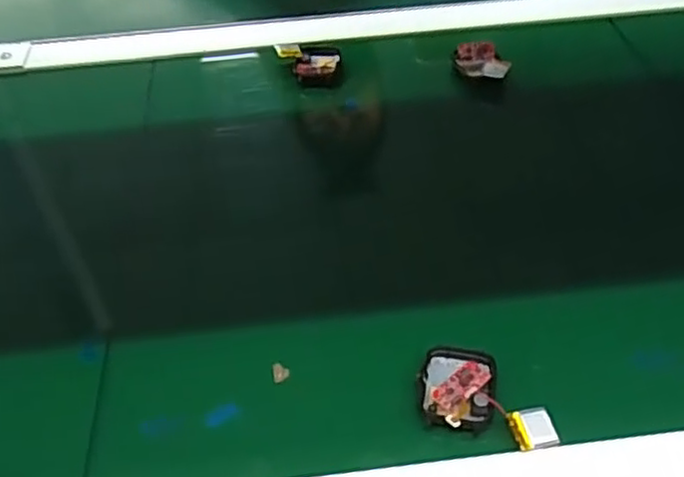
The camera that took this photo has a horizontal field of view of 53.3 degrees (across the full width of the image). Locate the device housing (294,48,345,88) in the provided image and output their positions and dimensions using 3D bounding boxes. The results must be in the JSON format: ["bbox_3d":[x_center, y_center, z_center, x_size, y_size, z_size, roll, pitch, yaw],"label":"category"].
[{"bbox_3d":[-0.019,-0.142,0.566,0.040,0.013,0.042,-7,46,-3],"label":"device housing"}]

